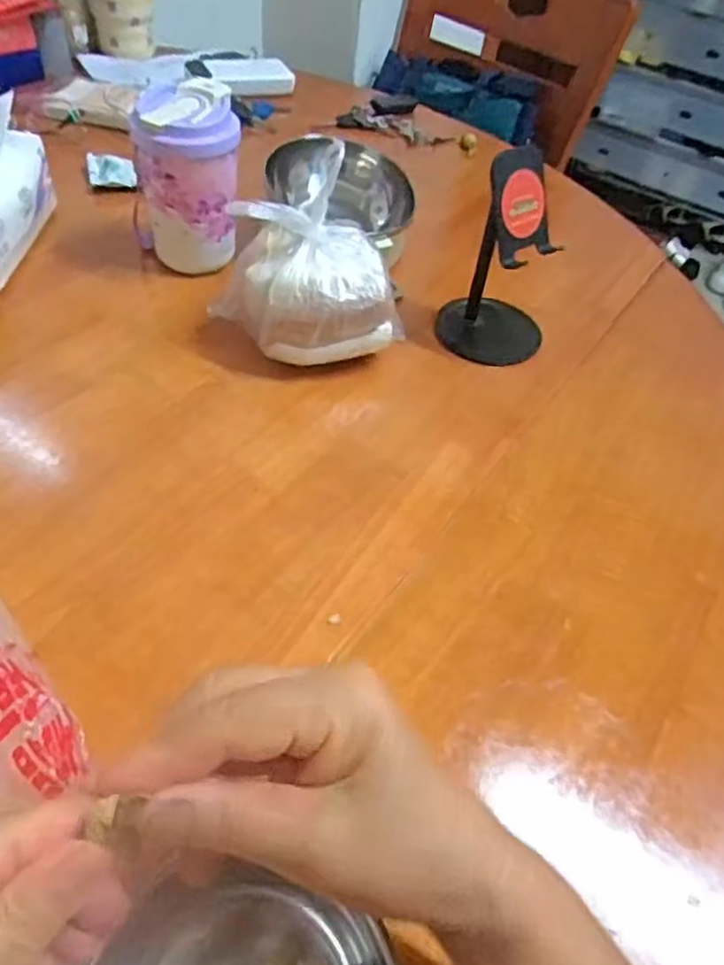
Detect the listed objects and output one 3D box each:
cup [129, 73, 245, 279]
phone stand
[{"bbox_3d":[-0.154,-0.258,0.609,0.092,0.147,0.081,-7,50,-14],"label":"cup"},{"bbox_3d":[0.122,-0.188,0.577,0.087,0.151,0.085,4,48,-4],"label":"phone stand"}]

